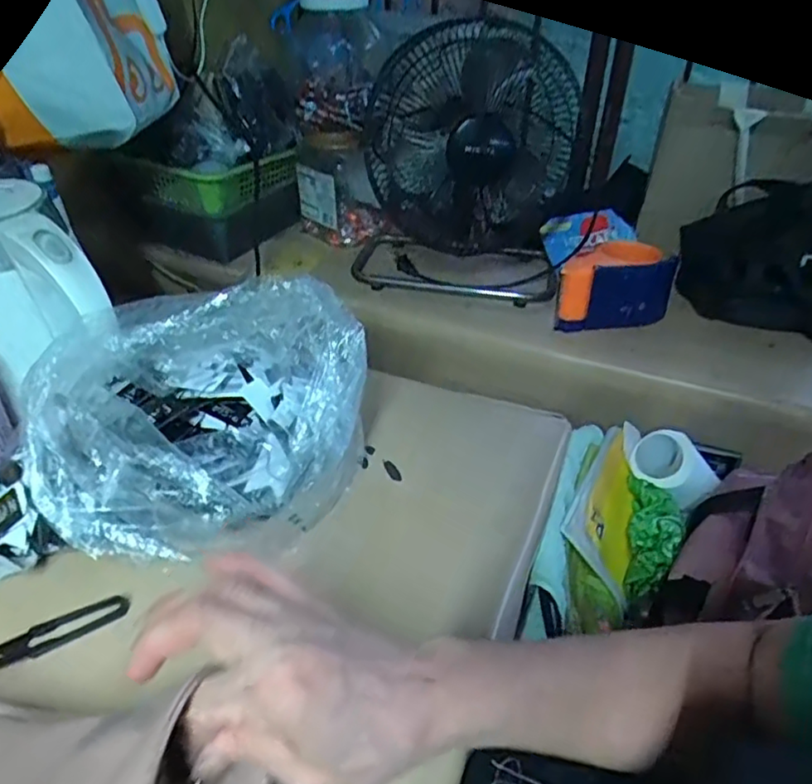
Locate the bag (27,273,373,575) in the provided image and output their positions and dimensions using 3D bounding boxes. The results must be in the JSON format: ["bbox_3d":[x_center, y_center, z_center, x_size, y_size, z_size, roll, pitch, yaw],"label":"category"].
[{"bbox_3d":[-0.157,0.026,0.497,0.245,0.144,0.193,-2,38,-2],"label":"bag"}]

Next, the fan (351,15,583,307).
[{"bbox_3d":[0.073,-0.302,0.808,0.275,0.296,0.178,8,39,10],"label":"fan"}]

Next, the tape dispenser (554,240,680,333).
[{"bbox_3d":[0.258,-0.129,0.768,0.140,0.087,0.075,-2,39,-3],"label":"tape dispenser"}]

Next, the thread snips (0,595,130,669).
[{"bbox_3d":[-0.252,0.173,0.437,0.099,0.009,0.027,-20,43,-24],"label":"thread snips"}]

